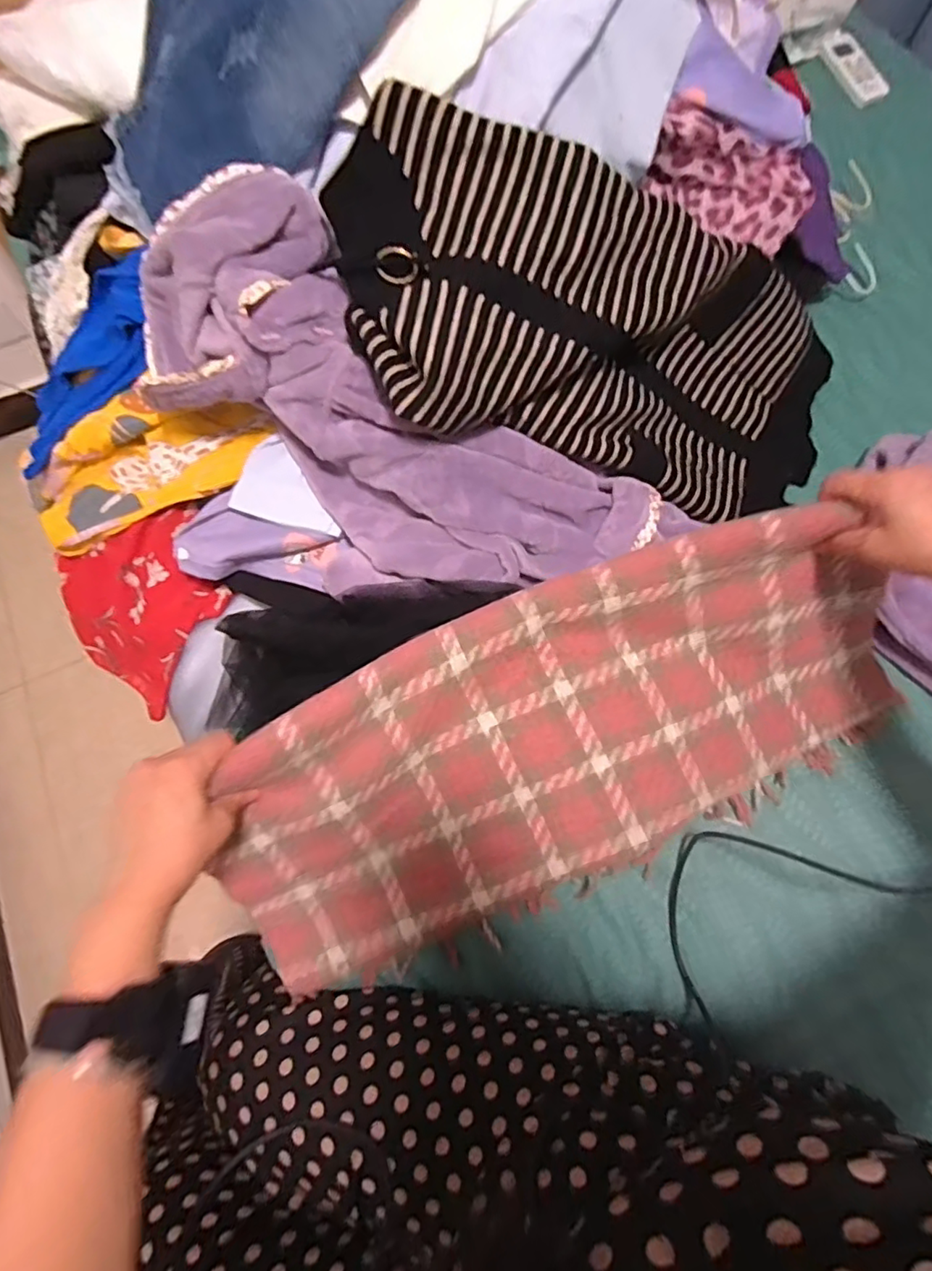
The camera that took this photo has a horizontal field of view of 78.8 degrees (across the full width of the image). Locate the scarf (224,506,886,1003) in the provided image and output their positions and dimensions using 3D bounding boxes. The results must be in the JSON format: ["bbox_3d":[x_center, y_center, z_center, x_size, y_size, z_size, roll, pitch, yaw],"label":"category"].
[{"bbox_3d":[0.084,0.084,0.480,0.605,0.169,0.214,-24,72,-4],"label":"scarf"}]

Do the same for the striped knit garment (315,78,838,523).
[{"bbox_3d":[0.157,-0.297,0.561,0.568,0.095,0.300,10,88,-22],"label":"striped knit garment"}]

